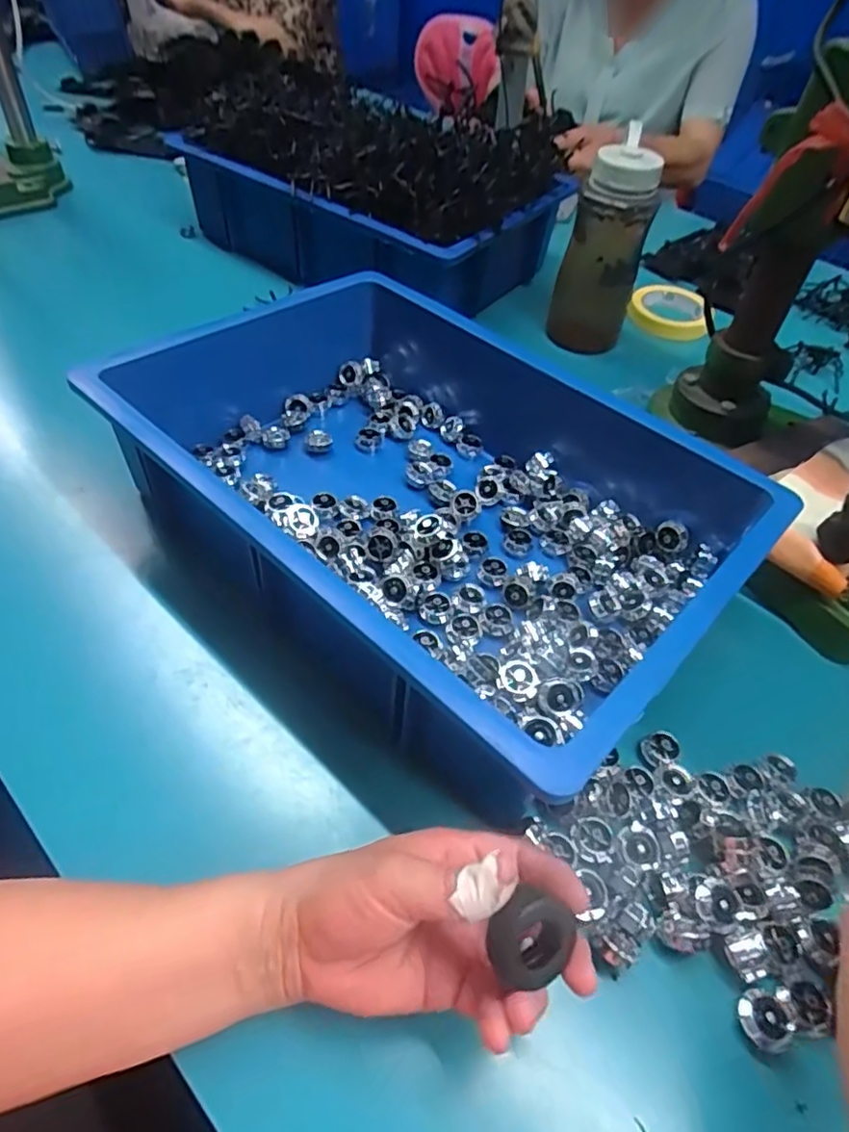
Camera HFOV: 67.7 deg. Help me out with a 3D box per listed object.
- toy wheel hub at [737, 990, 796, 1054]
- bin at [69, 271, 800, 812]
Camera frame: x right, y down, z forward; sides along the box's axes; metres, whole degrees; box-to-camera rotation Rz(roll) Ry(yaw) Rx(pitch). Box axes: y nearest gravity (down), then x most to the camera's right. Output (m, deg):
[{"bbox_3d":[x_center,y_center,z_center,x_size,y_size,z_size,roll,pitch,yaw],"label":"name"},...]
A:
[{"bbox_3d":[0.168,0.224,0.312,0.021,0.010,0.024,-10,51,-15],"label":"toy wheel hub"},{"bbox_3d":[0.006,-0.071,0.502,0.338,0.120,0.463,-35,60,-30],"label":"bin"}]

